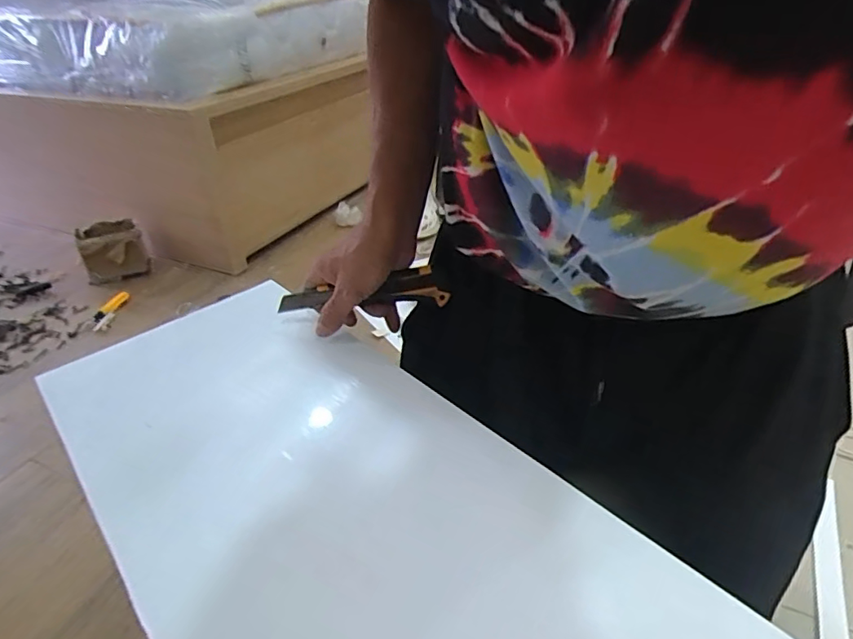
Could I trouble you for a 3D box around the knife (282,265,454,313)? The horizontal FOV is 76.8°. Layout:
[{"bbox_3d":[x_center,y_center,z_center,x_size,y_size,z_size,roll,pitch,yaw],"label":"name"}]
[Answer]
[{"bbox_3d":[-0.066,-0.025,0.550,0.174,0.037,0.023,-6,33,10],"label":"knife"}]

